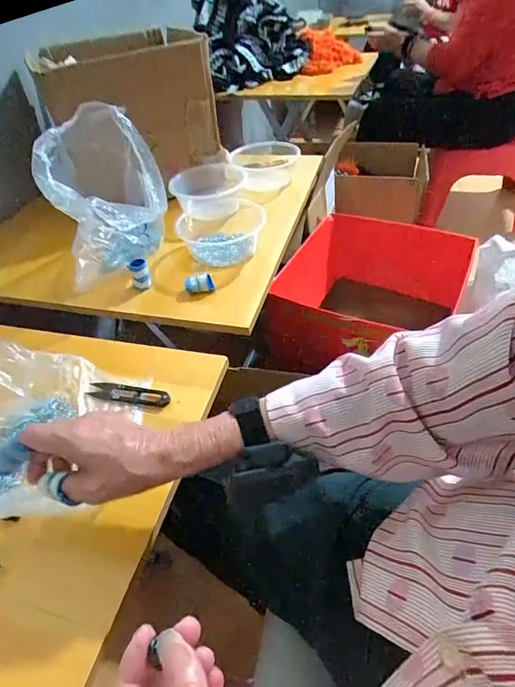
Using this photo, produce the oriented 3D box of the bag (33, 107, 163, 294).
[{"bbox_3d":[-0.228,-0.225,0.637,0.159,0.213,0.203,-16,44,-11],"label":"bag"}]

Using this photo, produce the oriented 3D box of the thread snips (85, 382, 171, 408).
[{"bbox_3d":[-0.150,0.057,0.488,0.103,0.008,0.025,6,46,11],"label":"thread snips"}]

